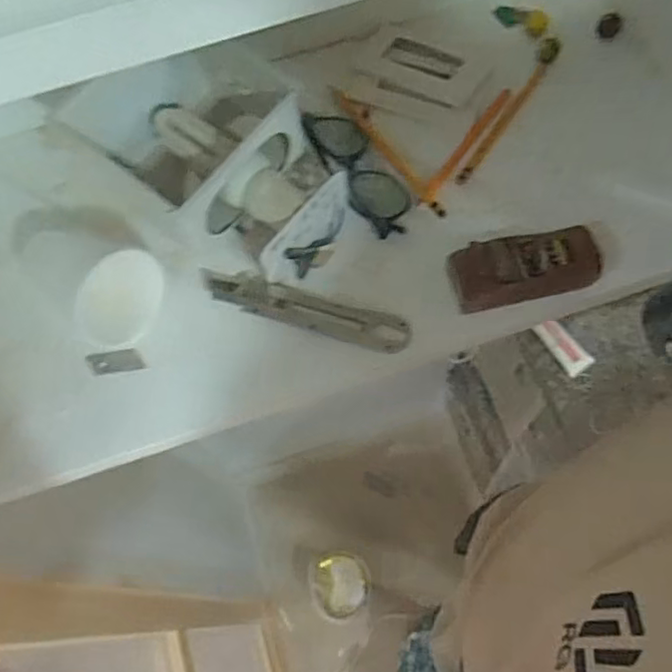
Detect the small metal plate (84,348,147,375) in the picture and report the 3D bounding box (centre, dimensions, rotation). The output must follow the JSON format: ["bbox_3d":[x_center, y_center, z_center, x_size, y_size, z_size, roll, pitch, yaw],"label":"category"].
[{"bbox_3d":[-0.171,0.019,0.495,0.043,0.004,0.018,-9,66,-1],"label":"small metal plate"}]

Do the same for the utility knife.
[{"bbox_3d":[-0.026,-0.023,0.500,0.168,0.015,0.037,17,68,10],"label":"utility knife"}]

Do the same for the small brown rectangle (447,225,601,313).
[{"bbox_3d":[0.144,-0.052,0.489,0.108,0.036,0.044,-12,66,-2],"label":"small brown rectangle"}]

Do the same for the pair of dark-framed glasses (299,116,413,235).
[{"bbox_3d":[0.019,-0.142,0.540,0.052,0.024,0.131,-24,67,-8],"label":"pair of dark-framed glasses"}]

